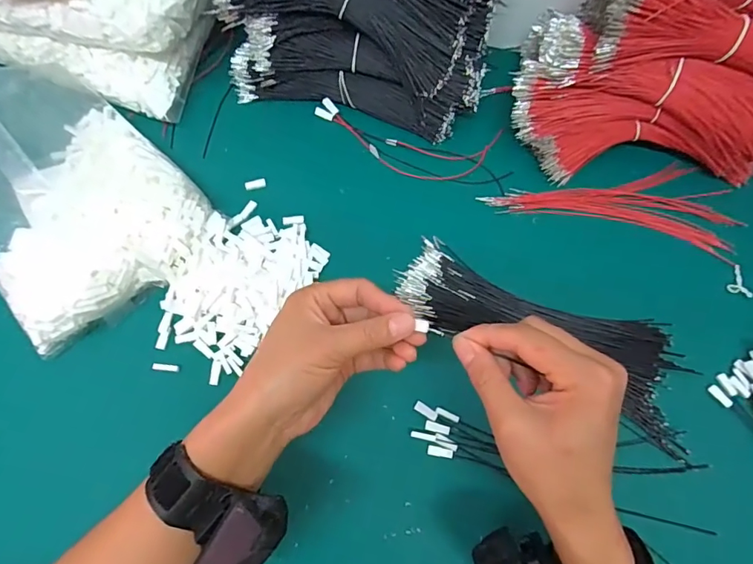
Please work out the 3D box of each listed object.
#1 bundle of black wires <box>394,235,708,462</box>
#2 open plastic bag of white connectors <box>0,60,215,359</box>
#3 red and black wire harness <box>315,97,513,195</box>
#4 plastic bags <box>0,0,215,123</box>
[{"bbox_3d":[0.147,0.038,0.412,0.259,0.015,0.094,27,70,8],"label":"bundle of black wires"},{"bbox_3d":[-0.266,-0.083,0.397,0.164,0.092,0.223,-37,75,-15],"label":"open plastic bag of white connectors"},{"bbox_3d":[0.035,-0.140,0.484,0.201,0.007,0.070,10,69,1],"label":"red and black wire harness"},{"bbox_3d":[-0.283,-0.287,0.467,0.233,0.084,0.177,18,69,4],"label":"plastic bags"}]

